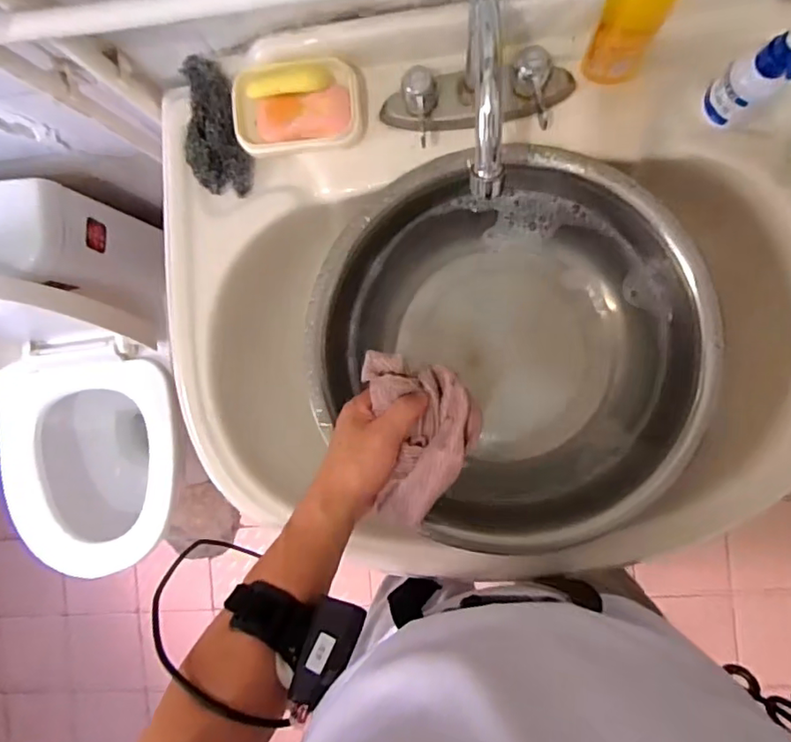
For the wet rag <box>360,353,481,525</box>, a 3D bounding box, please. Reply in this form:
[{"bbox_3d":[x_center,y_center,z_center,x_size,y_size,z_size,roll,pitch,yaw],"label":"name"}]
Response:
[{"bbox_3d":[0.024,0.052,0.478,0.089,0.039,0.139,-7,91,6],"label":"wet rag"}]

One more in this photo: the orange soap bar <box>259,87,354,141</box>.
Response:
[{"bbox_3d":[-0.085,-0.241,0.549,0.088,0.011,0.045,-13,90,-6],"label":"orange soap bar"}]

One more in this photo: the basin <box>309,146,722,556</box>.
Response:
[{"bbox_3d":[0.109,-0.022,0.598,0.366,0.128,0.363,0,92,6],"label":"basin"}]

